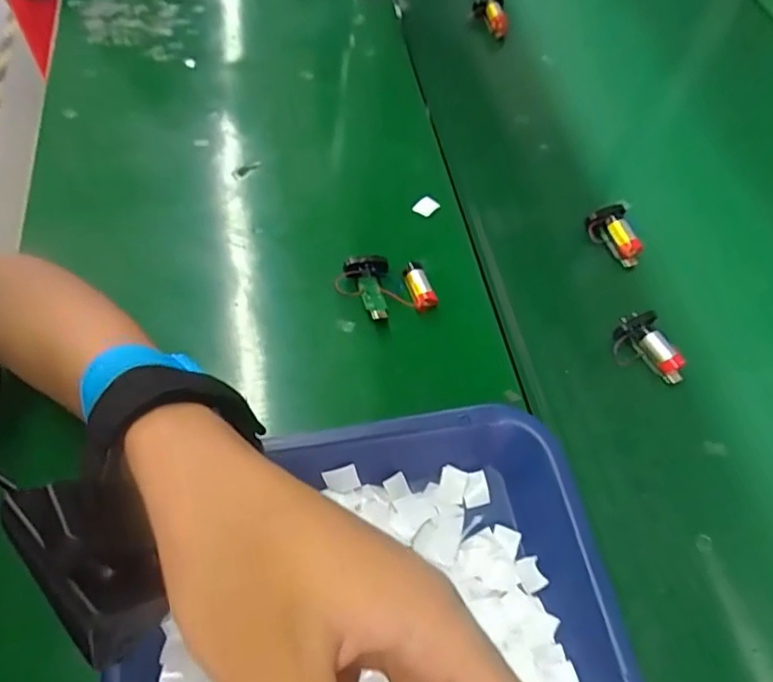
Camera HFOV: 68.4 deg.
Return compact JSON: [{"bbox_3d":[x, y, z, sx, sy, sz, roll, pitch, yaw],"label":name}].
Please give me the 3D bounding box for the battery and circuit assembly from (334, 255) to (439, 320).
[{"bbox_3d":[-0.001,-0.039,0.411,0.064,0.018,0.050,-20,62,-13],"label":"battery and circuit assembly"}]

